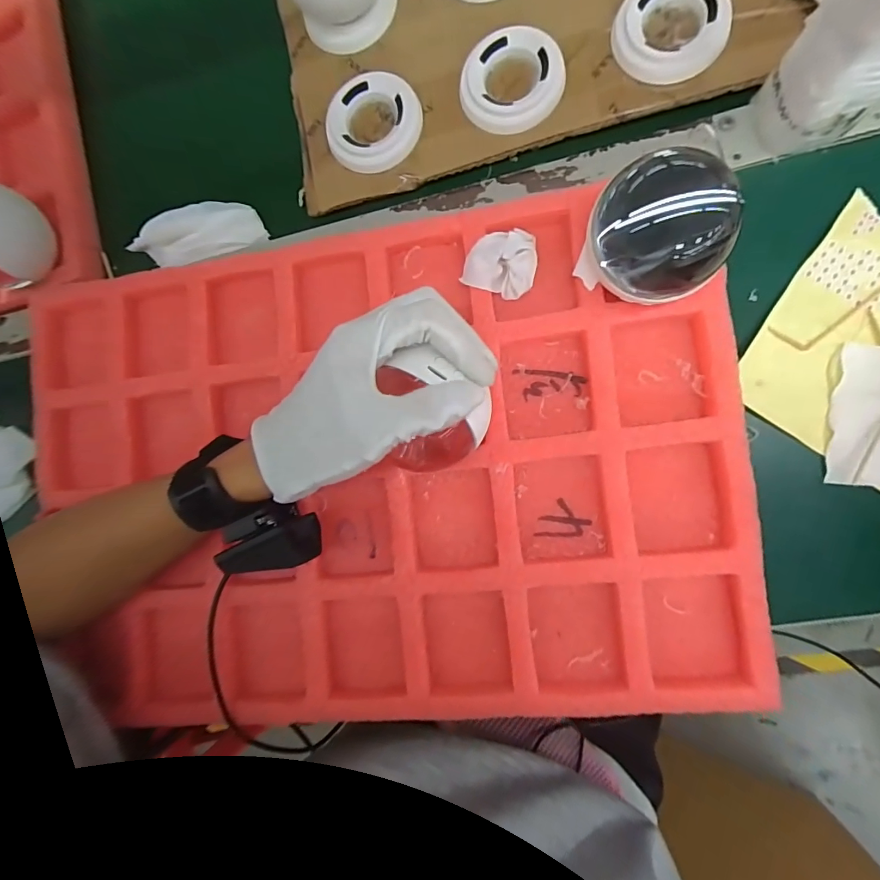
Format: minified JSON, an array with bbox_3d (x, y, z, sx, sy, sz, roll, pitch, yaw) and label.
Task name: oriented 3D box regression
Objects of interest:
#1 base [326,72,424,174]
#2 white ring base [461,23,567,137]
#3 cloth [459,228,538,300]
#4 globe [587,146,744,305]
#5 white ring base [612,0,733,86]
[{"bbox_3d":[-0.049,-0.233,0.318,0.069,0.009,0.070,0,90,9],"label":"base"},{"bbox_3d":[0.050,-0.253,0.303,0.070,0.011,0.068,0,90,9],"label":"white ring base"},{"bbox_3d":[0.041,-0.117,0.284,0.044,0.019,0.040,16,92,9],"label":"cloth"},{"bbox_3d":[0.123,-0.117,0.239,0.075,0.055,0.075,44,95,8],"label":"globe"},{"bbox_3d":[0.152,-0.273,0.286,0.069,0.012,0.064,0,90,9],"label":"white ring base"}]

